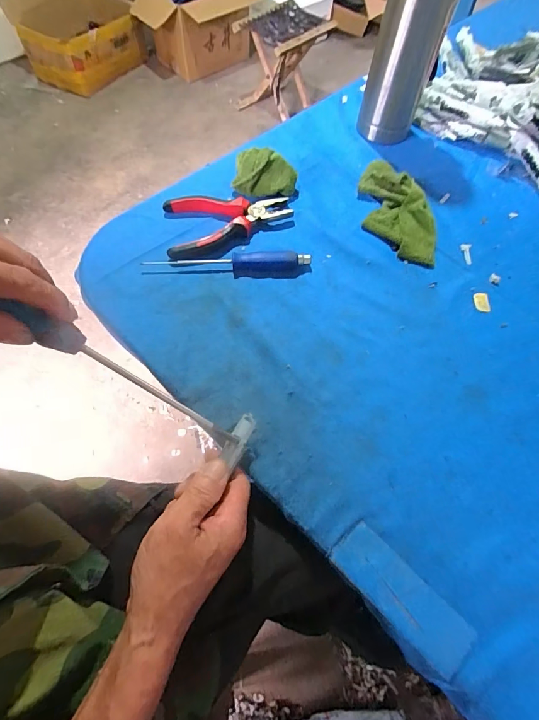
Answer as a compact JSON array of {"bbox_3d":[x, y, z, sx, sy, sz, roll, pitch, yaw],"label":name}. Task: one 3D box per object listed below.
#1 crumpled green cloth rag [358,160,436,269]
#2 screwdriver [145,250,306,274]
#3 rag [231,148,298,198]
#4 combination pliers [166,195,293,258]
[{"bbox_3d":[0.165,-0.198,0.479,0.082,0.028,0.172,2,62,-3],"label":"crumpled green cloth rag"},{"bbox_3d":[-0.047,-0.114,0.430,0.187,0.019,0.023,0,62,-4],"label":"screwdriver"},{"bbox_3d":[-0.008,-0.238,0.477,0.083,0.046,0.046,17,62,5],"label":"rag"},{"bbox_3d":[-0.049,-0.160,0.448,0.150,0.019,0.091,-2,62,-5],"label":"combination pliers"}]

